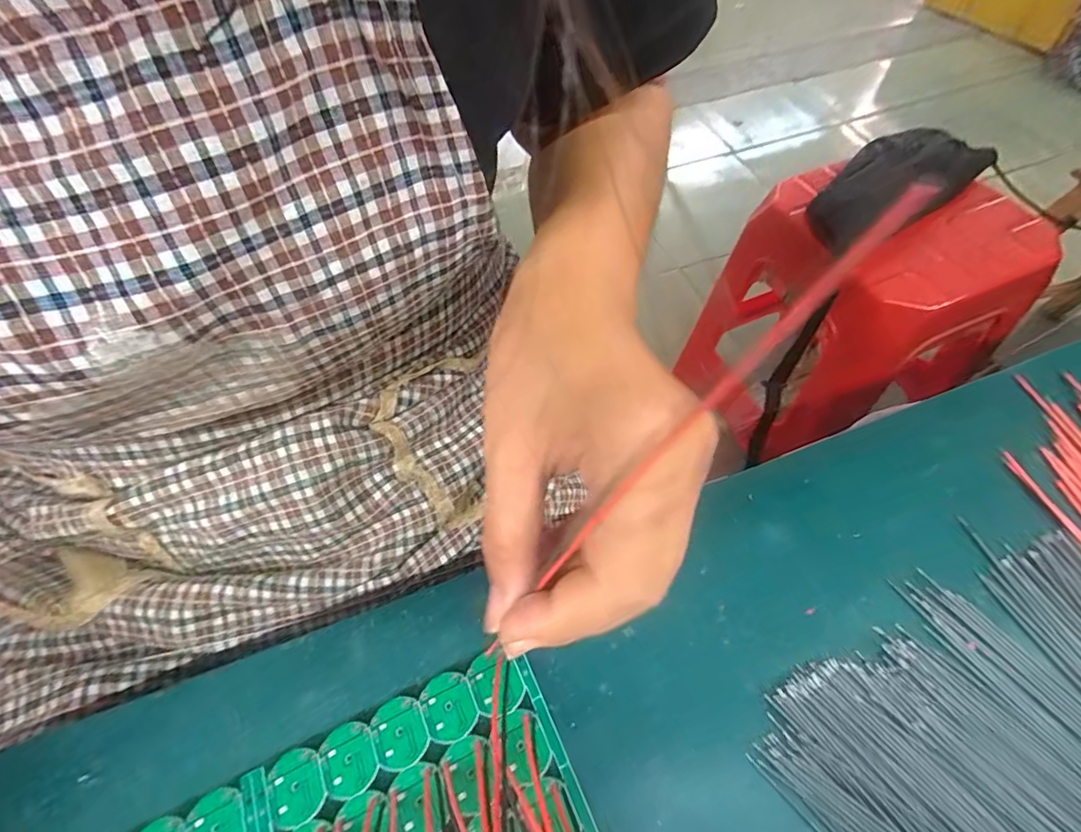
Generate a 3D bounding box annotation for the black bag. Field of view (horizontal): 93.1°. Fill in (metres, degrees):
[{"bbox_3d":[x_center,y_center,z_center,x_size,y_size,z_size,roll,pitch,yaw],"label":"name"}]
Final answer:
[{"bbox_3d":[0.460,-0.311,0.658,0.276,0.049,0.137,-33,62,-3],"label":"black bag"}]

